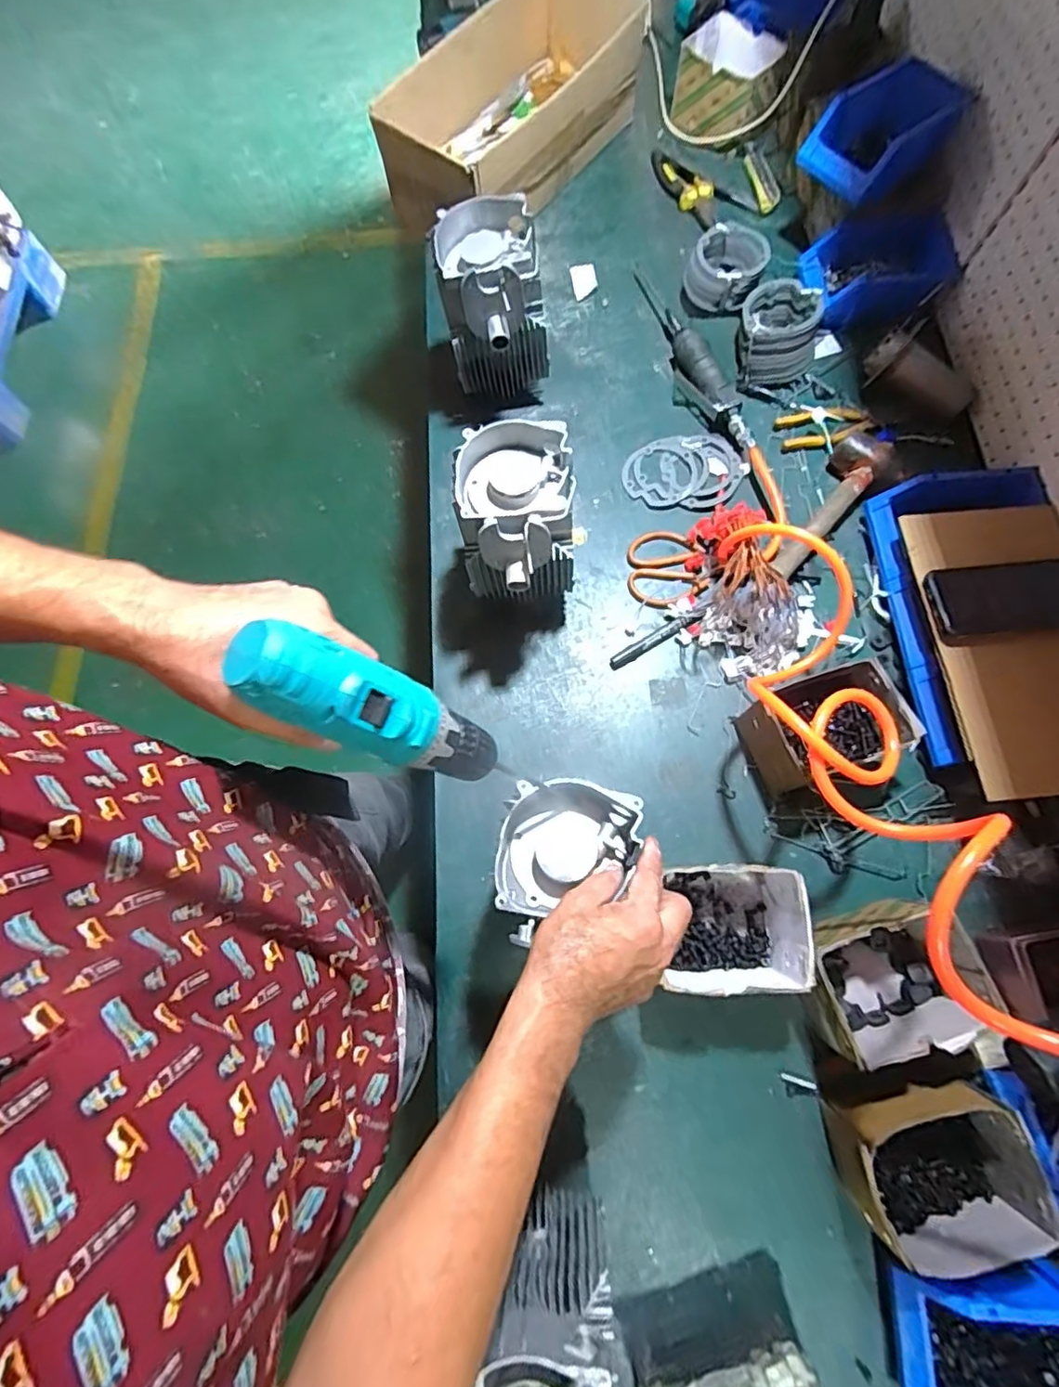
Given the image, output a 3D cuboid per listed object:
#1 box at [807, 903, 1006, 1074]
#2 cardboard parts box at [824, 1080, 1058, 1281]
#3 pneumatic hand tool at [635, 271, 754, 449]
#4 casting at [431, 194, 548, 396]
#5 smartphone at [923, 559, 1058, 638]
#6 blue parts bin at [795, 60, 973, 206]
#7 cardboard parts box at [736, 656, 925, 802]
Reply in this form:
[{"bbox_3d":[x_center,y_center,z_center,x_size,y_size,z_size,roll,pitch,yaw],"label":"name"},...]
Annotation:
[{"bbox_3d":[0.347,0.280,0.583,0.154,0.096,0.116,-16,73,-3],"label":"box"},{"bbox_3d":[0.366,0.432,0.551,0.146,0.094,0.124,-17,73,-4],"label":"cardboard parts box"},{"bbox_3d":[0.228,-0.489,0.845,0.046,0.043,0.359,-19,73,-4],"label":"pneumatic hand tool"},{"bbox_3d":[-0.042,-0.466,0.759,0.122,0.211,0.154,-14,72,-3],"label":"casting"},{"bbox_3d":[0.521,-0.104,0.638,0.172,0.011,0.078,-5,72,0],"label":"smartphone"},{"bbox_3d":[0.463,-0.738,0.778,0.168,0.070,0.128,-32,74,-8],"label":"blue parts bin"},{"bbox_3d":[0.317,0.040,0.651,0.156,0.102,0.096,-19,73,-4],"label":"cardboard parts box"}]

